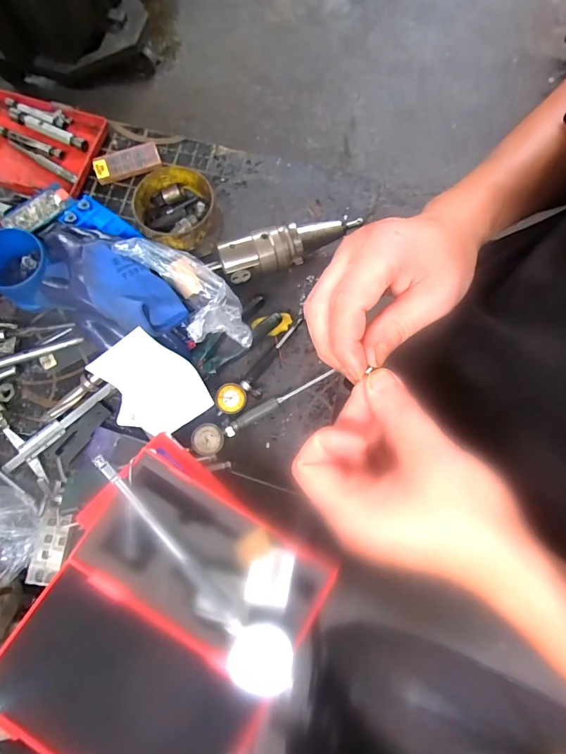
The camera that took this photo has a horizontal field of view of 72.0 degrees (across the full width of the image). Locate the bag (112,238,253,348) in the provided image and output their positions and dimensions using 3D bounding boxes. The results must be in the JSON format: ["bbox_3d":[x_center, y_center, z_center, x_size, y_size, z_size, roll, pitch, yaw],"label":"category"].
[{"bbox_3d":[-0.120,-0.111,0.516,0.082,0.098,0.195,-40,82,-9],"label":"bag"}]

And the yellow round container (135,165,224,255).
[{"bbox_3d":[-0.149,-0.237,0.556,0.111,0.059,0.122,0,78,-1],"label":"yellow round container"}]

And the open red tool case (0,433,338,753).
[{"bbox_3d":[-0.111,0.221,0.382,0.254,0.046,0.249,30,79,5],"label":"open red tool case"}]

